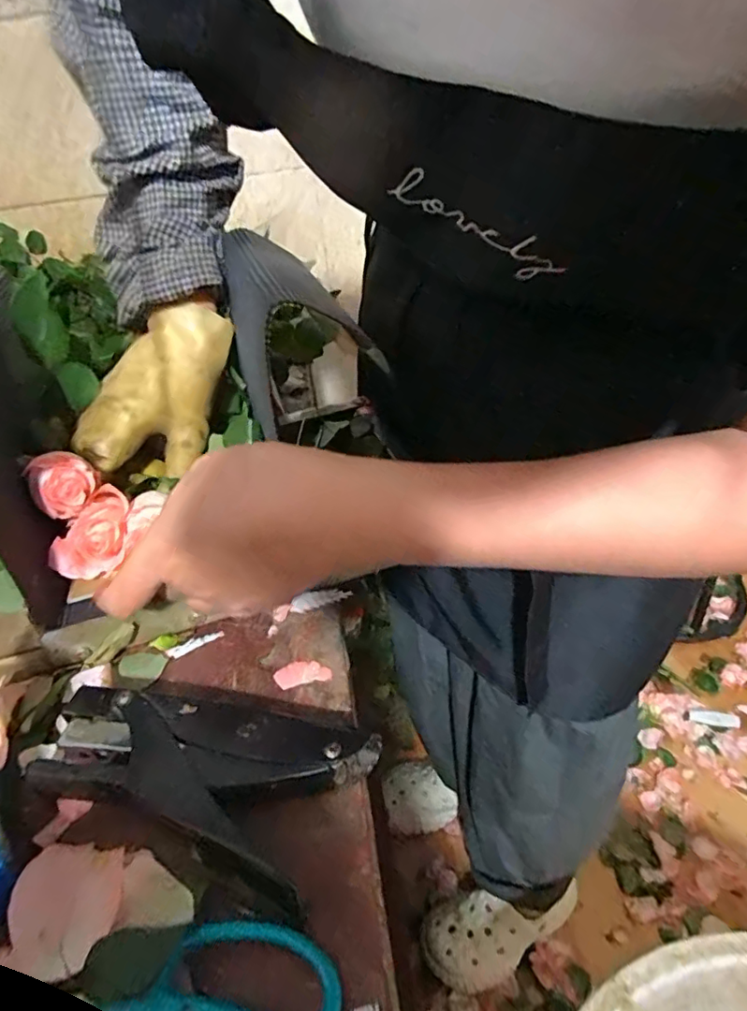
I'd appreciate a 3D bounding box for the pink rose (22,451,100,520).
[{"bbox_3d":[-0.184,-0.013,0.323,0.032,0.029,0.037,-31,43,-28],"label":"pink rose"}]

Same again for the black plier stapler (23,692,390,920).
[{"bbox_3d":[-0.079,0.118,0.252,0.145,0.029,0.070,8,39,20],"label":"black plier stapler"}]

